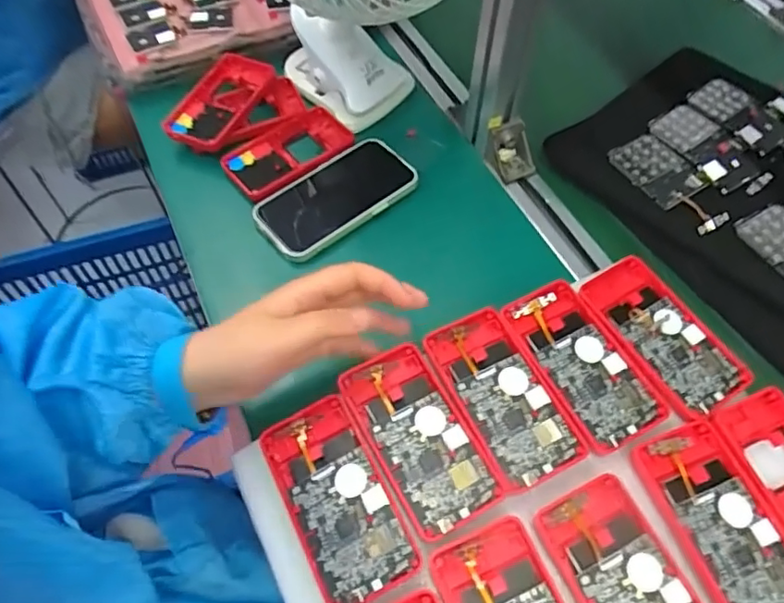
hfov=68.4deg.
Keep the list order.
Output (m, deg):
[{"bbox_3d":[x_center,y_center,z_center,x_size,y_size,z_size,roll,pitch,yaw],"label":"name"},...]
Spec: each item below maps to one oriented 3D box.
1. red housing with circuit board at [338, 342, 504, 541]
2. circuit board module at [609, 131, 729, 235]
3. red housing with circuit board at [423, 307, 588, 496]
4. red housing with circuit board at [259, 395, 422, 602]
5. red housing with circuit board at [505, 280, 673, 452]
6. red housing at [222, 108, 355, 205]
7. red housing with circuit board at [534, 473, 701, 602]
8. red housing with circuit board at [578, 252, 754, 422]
[{"bbox_3d":[0.018,0.087,0.375,0.061,0.012,0.119,-26,62,-14],"label":"red housing with circuit board"},{"bbox_3d":[0.254,-0.109,0.523,0.053,0.008,0.111,-25,61,-14],"label":"circuit board module"},{"bbox_3d":[0.075,0.062,0.390,0.061,0.009,0.119,-23,61,-13],"label":"red housing with circuit board"},{"bbox_3d":[-0.035,0.125,0.360,0.058,0.021,0.119,-25,61,-14],"label":"red housing with circuit board"},{"bbox_3d":[0.133,0.041,0.404,0.062,0.011,0.121,-24,61,-14],"label":"red housing with circuit board"},{"bbox_3d":[-0.099,-0.145,0.557,0.118,0.015,0.070,-38,65,-20],"label":"red housing"},{"bbox_3d":[0.139,0.167,0.330,0.063,0.012,0.120,-23,61,-13],"label":"red housing with circuit board"},{"bbox_3d":[0.198,0.022,0.419,0.067,0.012,0.122,-27,62,-15],"label":"red housing with circuit board"}]

